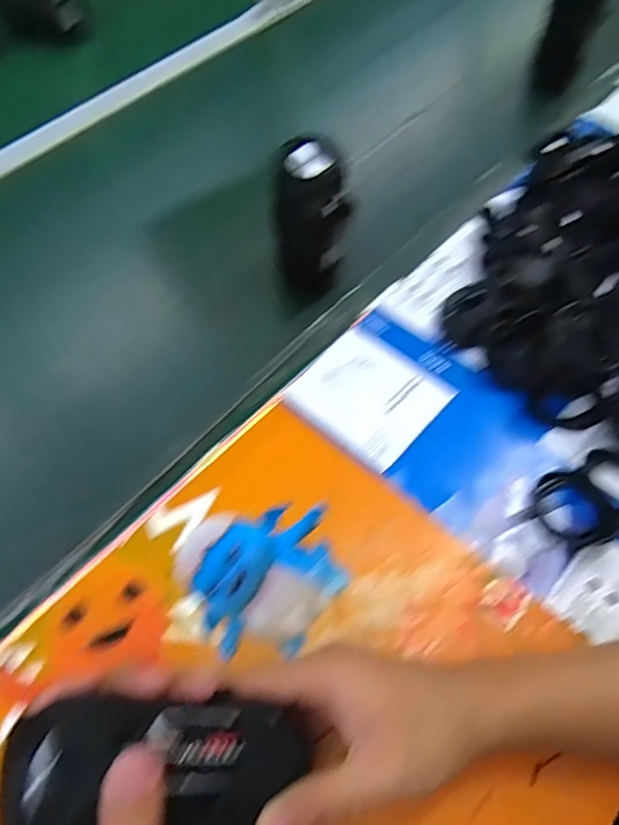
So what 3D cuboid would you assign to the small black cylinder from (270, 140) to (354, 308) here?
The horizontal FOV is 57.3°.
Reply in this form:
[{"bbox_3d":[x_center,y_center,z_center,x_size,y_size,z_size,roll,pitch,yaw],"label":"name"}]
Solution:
[{"bbox_3d":[0.002,-0.178,0.541,0.069,0.142,0.058,7,59,8],"label":"small black cylinder"}]

